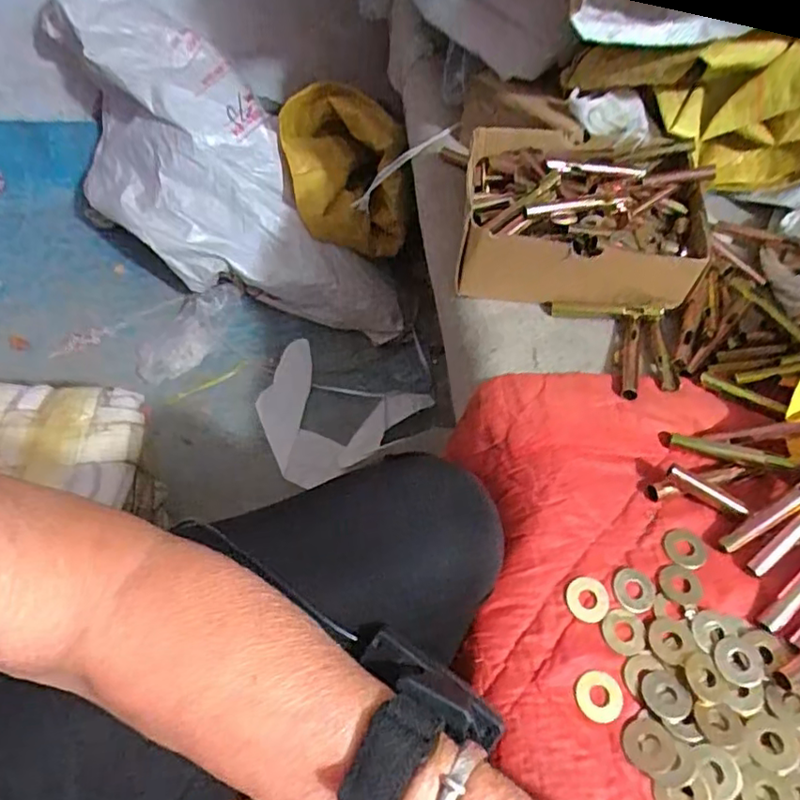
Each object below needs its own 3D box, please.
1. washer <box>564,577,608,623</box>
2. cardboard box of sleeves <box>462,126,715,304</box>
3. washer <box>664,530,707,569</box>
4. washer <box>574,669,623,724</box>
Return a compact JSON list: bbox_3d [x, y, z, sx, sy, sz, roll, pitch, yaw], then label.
[{"bbox_3d":[0.107,0.114,0.348,0.024,0.005,0.024,0,53,0],"label":"washer"},{"bbox_3d":[0.144,-0.158,0.509,0.187,0.062,0.161,7,54,5],"label":"cardboard box of sleeves"},{"bbox_3d":[0.174,0.090,0.372,0.024,0.004,0.025,0,53,0],"label":"washer"},{"bbox_3d":[0.105,0.156,0.319,0.024,0.004,0.024,0,53,0],"label":"washer"}]

